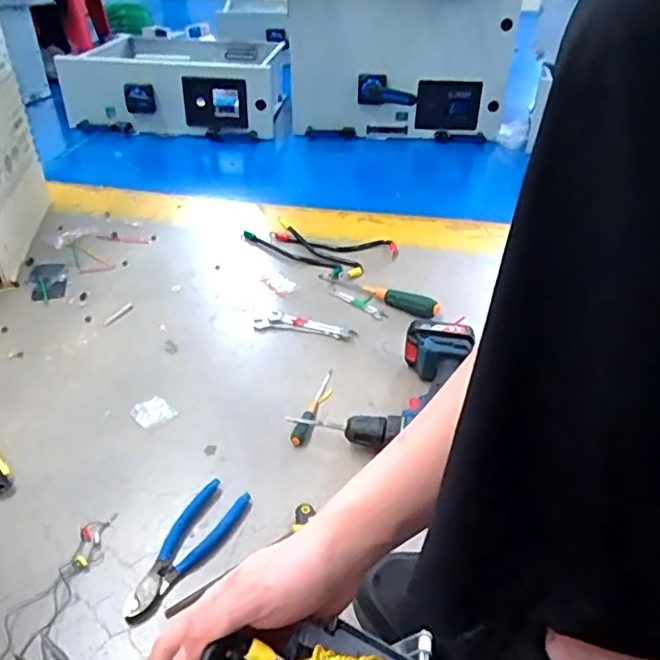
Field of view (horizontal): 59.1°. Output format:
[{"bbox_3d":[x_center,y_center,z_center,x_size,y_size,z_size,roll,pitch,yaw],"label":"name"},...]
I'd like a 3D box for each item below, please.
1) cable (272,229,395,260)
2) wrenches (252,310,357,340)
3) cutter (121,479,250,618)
[{"bbox_3d":[0.003,-0.170,1.133,0.253,0.009,0.069,7,38,9],"label":"cable"},{"bbox_3d":[-0.039,-0.008,0.909,0.158,0.006,0.045,8,38,10],"label":"wrenches"},{"bbox_3d":[-0.153,0.225,0.606,0.054,0.014,0.160,21,41,25],"label":"cutter"}]

